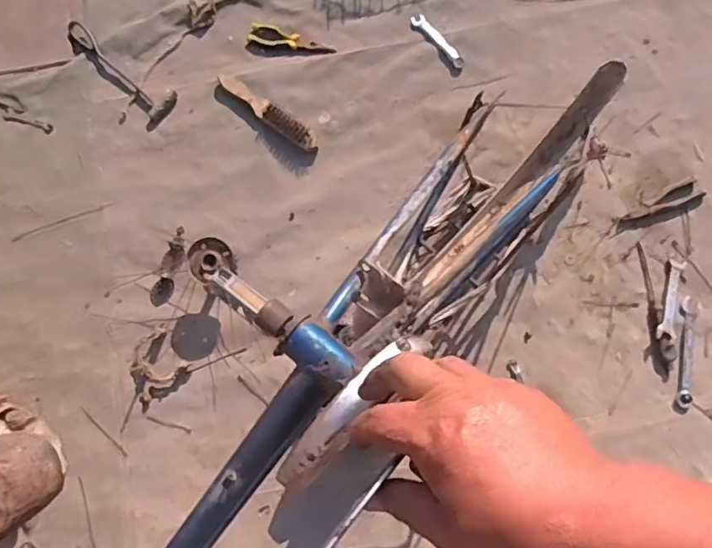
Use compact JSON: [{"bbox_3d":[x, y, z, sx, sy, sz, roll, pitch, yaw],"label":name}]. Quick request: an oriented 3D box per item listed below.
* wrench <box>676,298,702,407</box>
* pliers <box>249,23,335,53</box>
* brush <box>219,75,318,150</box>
[{"bbox_3d":[0.599,0.138,1.074,0.037,0.014,0.194,11,79,3],"label":"wrench"},{"bbox_3d":[-0.136,-0.496,1.255,0.182,0.010,0.049,13,79,4],"label":"pliers"},{"bbox_3d":[-0.182,-0.331,1.210,0.248,0.025,0.038,35,81,8],"label":"brush"}]

